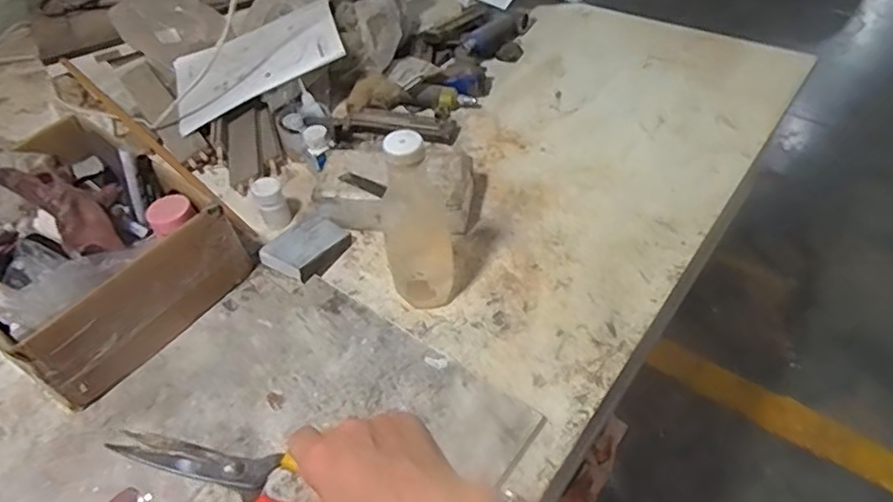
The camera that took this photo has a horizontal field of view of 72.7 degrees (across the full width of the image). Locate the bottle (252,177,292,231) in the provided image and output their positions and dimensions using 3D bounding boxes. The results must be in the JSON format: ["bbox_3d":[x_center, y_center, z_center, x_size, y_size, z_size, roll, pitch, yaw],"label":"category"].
[{"bbox_3d":[-0.241,-0.066,0.838,0.043,0.068,0.038,-22,50,-15],"label":"bottle"}]

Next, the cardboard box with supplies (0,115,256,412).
[{"bbox_3d":[-0.454,-0.020,0.728,0.337,0.135,0.242,28,56,26],"label":"cardboard box with supplies"}]

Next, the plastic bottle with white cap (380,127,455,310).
[{"bbox_3d":[-0.033,-0.028,0.663,0.072,0.232,0.065,-10,48,-4],"label":"plastic bottle with white cap"}]

